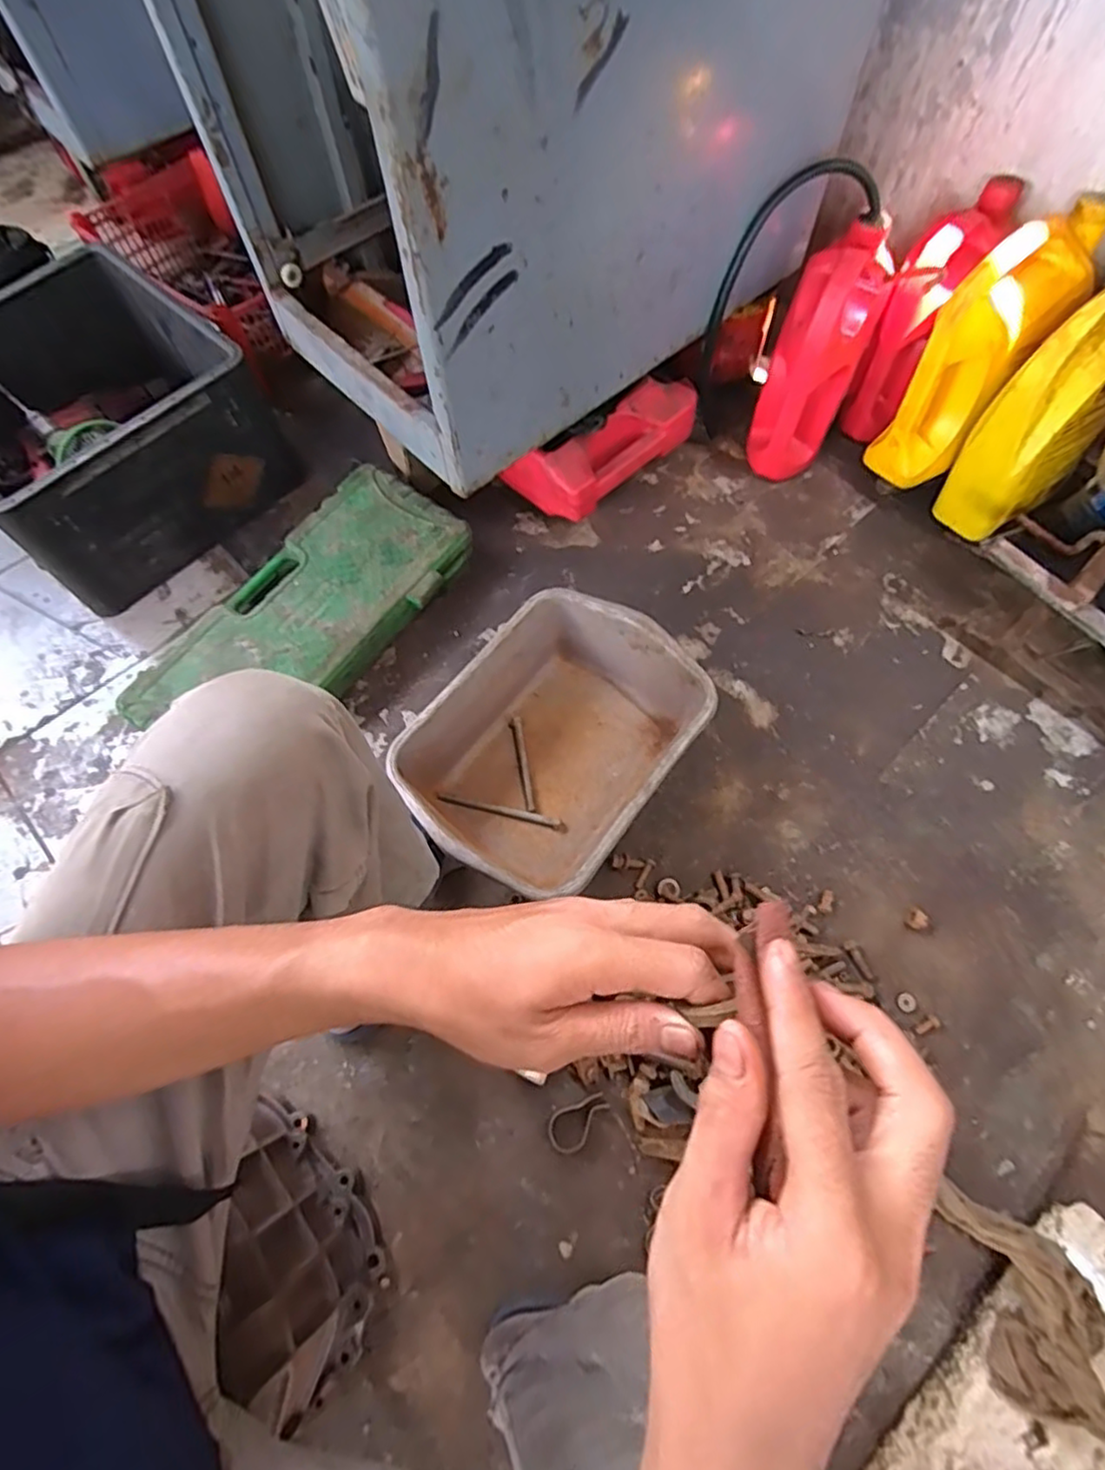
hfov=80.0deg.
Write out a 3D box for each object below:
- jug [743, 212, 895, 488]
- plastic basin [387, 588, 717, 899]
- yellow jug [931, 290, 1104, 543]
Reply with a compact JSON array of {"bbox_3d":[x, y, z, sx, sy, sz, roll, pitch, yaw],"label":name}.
[{"bbox_3d":[0.370,-0.520,0.942,0.115,0.298,0.150,25,68,12],"label":"jug"},{"bbox_3d":[0.002,0.013,0.803,0.262,0.124,0.347,36,71,16],"label":"plastic basin"},{"bbox_3d":[0.657,-0.411,0.875,0.169,0.312,0.105,-27,68,-11],"label":"yellow jug"}]

